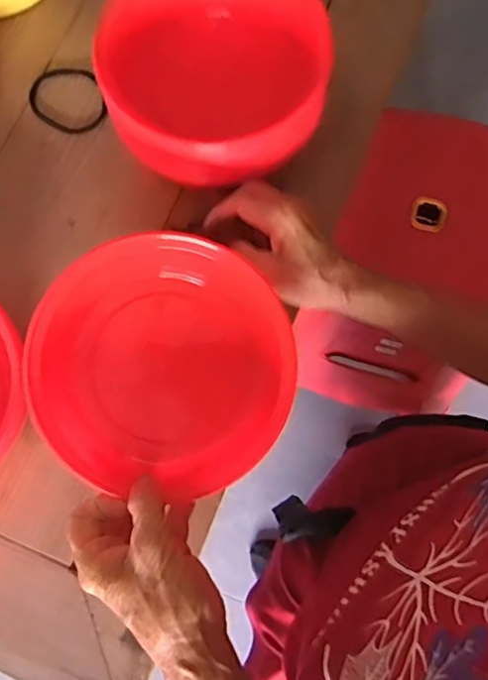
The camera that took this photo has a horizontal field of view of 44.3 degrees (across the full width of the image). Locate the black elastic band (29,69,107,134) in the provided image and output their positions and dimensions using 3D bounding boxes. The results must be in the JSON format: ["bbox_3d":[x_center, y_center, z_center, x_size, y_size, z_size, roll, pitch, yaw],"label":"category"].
[{"bbox_3d":[-0.159,-0.215,0.538,0.062,0.006,0.068,0,76,2],"label":"black elastic band"}]

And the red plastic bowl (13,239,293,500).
[{"bbox_3d":[-0.059,0.016,0.419,0.174,0.075,0.174,0,88,-11],"label":"red plastic bowl"}]

